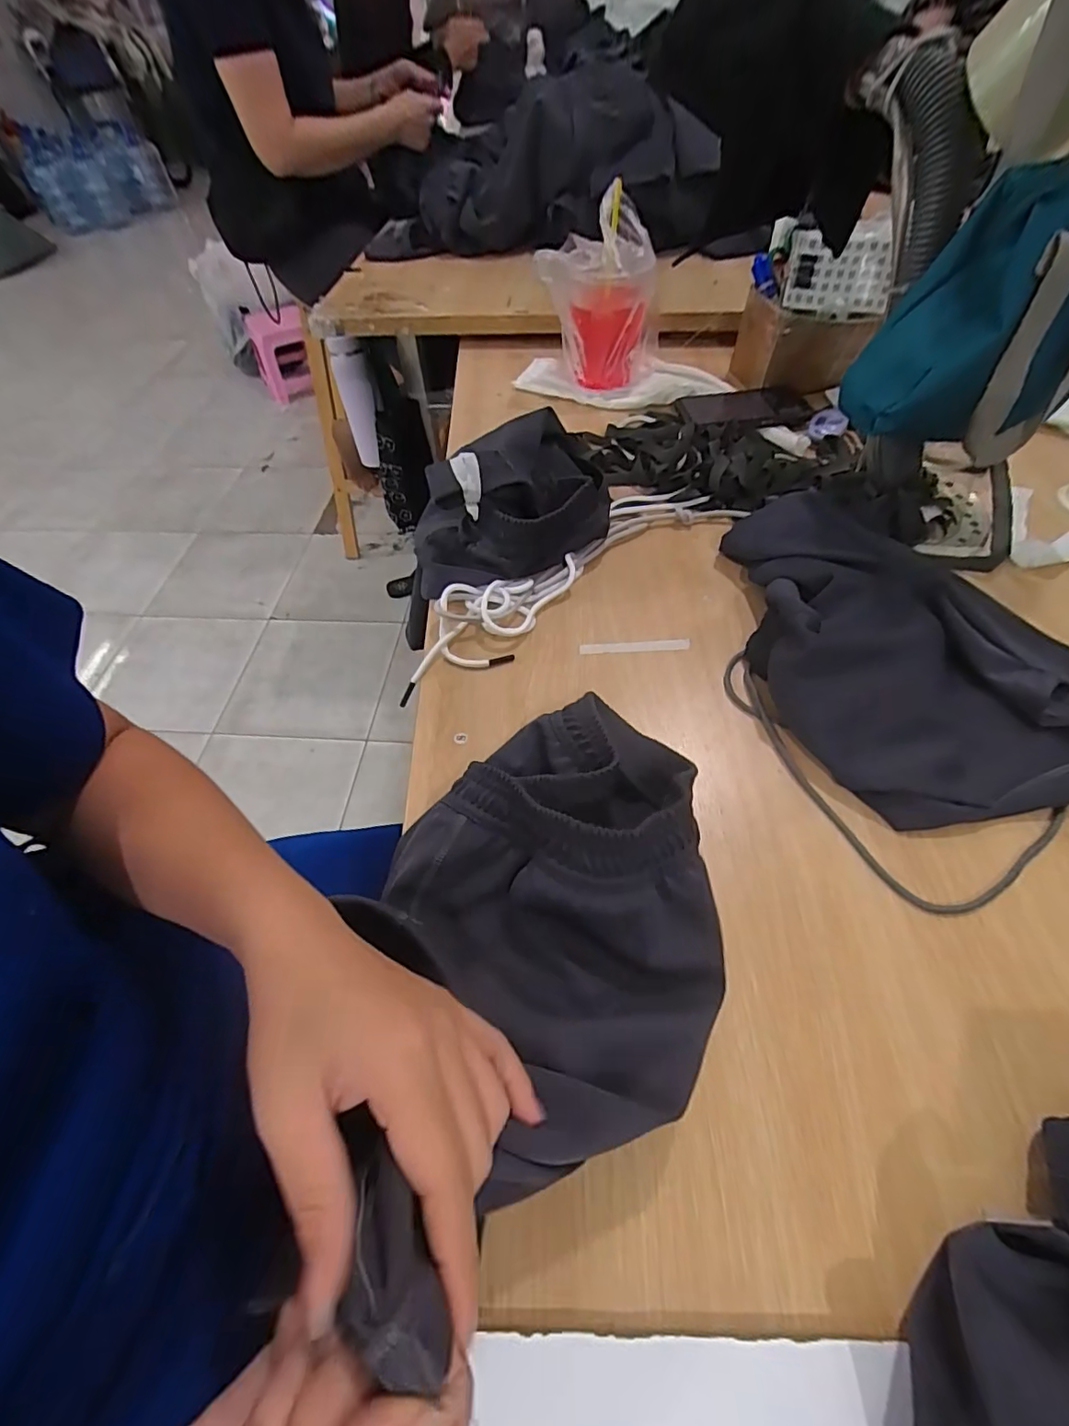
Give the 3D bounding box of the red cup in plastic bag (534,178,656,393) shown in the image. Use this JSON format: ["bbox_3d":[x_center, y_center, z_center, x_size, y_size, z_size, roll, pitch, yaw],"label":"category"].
[{"bbox_3d":[0.091,-0.548,0.738,0.126,0.175,0.125,20,58,17],"label":"red cup in plastic bag"}]

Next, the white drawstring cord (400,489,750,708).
[{"bbox_3d":[0.030,-0.140,0.551,0.383,0.020,0.101,-35,59,-19],"label":"white drawstring cord"}]

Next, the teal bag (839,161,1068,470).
[{"bbox_3d":[0.352,-0.294,0.427,0.166,0.174,0.112,-22,56,-11],"label":"teal bag"}]

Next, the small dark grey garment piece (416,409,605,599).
[{"bbox_3d":[-0.026,-0.219,0.565,0.213,0.093,0.164,-17,55,-8],"label":"small dark grey garment piece"}]

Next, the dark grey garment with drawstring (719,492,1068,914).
[{"bbox_3d":[0.300,-0.063,0.455,0.285,0.062,0.362,-22,57,-12],"label":"dark grey garment with drawstring"}]

